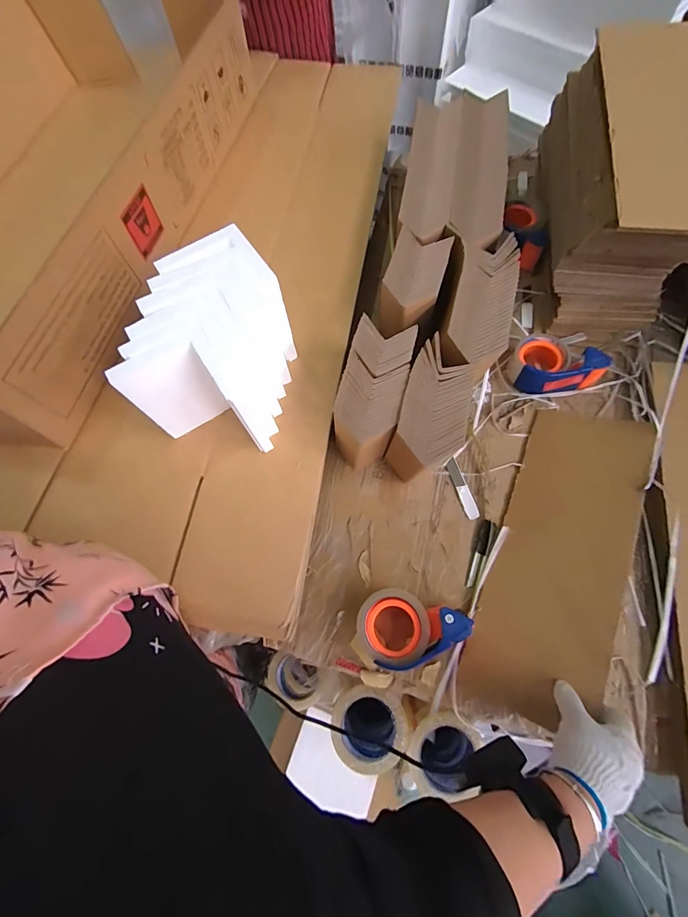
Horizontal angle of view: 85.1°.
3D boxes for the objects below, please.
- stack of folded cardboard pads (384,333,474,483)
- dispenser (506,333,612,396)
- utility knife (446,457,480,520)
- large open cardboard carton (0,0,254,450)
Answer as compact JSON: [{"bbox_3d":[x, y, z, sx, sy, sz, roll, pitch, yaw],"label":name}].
[{"bbox_3d":[0.123,-0.056,0.566,0.083,0.167,0.161,14,72,9],"label":"stack of folded cardboard pads"},{"bbox_3d":[0.359,-0.164,0.639,0.134,0.073,0.104,-12,70,-1],"label":"dispenser"},{"bbox_3d":[0.192,0.049,0.609,0.019,0.004,0.103,-20,68,8],"label":"utility knife"},{"bbox_3d":[-0.547,-0.488,0.674,0.543,0.227,0.970,16,72,8],"label":"large open cardboard carton"}]

